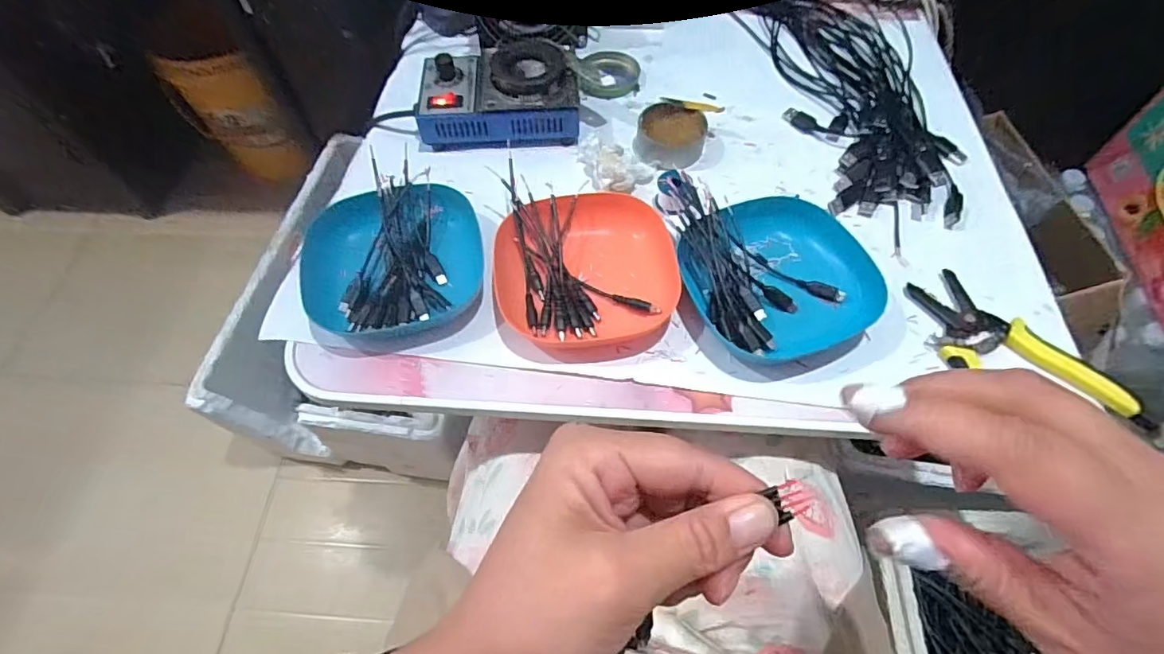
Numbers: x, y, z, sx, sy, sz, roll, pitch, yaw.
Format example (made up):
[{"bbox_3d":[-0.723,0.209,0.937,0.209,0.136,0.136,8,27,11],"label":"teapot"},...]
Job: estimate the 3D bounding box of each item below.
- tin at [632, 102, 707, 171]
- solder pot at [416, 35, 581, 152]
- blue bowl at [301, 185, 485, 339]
[{"bbox_3d":[0.084,-0.181,0.519,0.065,0.027,0.062,-1,61,1],"label":"tin"},{"bbox_3d":[-0.081,-0.227,0.528,0.153,0.056,0.099,-9,61,-4],"label":"solder pot"},{"bbox_3d":[-0.148,-0.055,0.438,0.137,0.036,0.128,-1,61,1],"label":"blue bowl"}]

